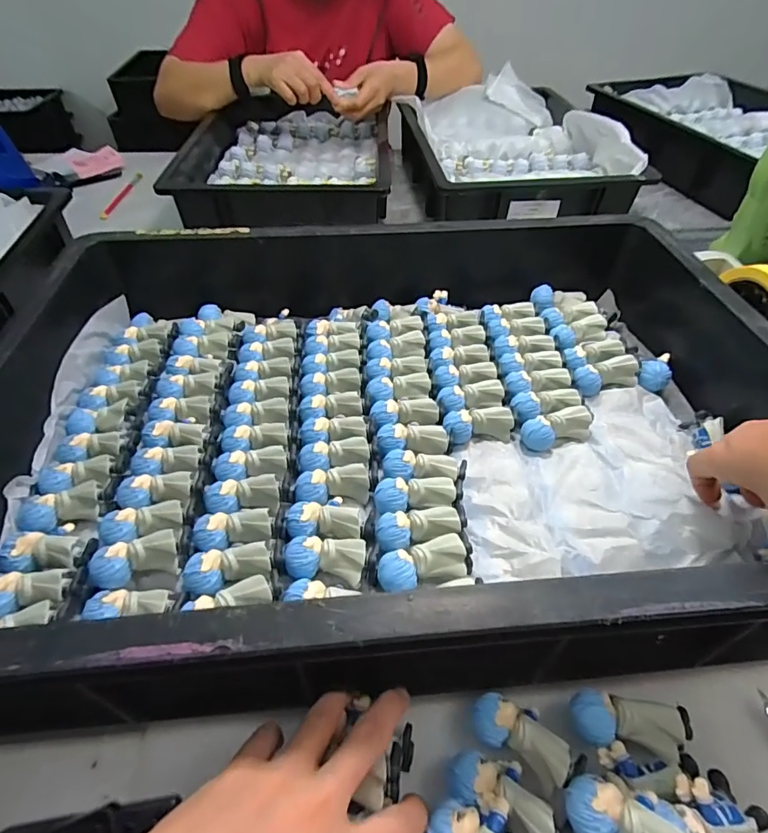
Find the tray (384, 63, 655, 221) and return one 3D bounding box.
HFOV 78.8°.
[{"bbox_3d":[0.199,-0.458,0.780,0.305,0.079,0.442,-5,48,-5],"label":"tray"}]

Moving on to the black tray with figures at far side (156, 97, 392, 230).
[{"bbox_3d":[-0.157,-0.436,0.776,0.319,0.061,0.411,0,48,0],"label":"black tray with figures at far side"}]

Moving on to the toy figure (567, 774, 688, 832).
[{"bbox_3d":[0.119,0.190,0.215,0.060,0.020,0.033,4,39,46],"label":"toy figure"}]

